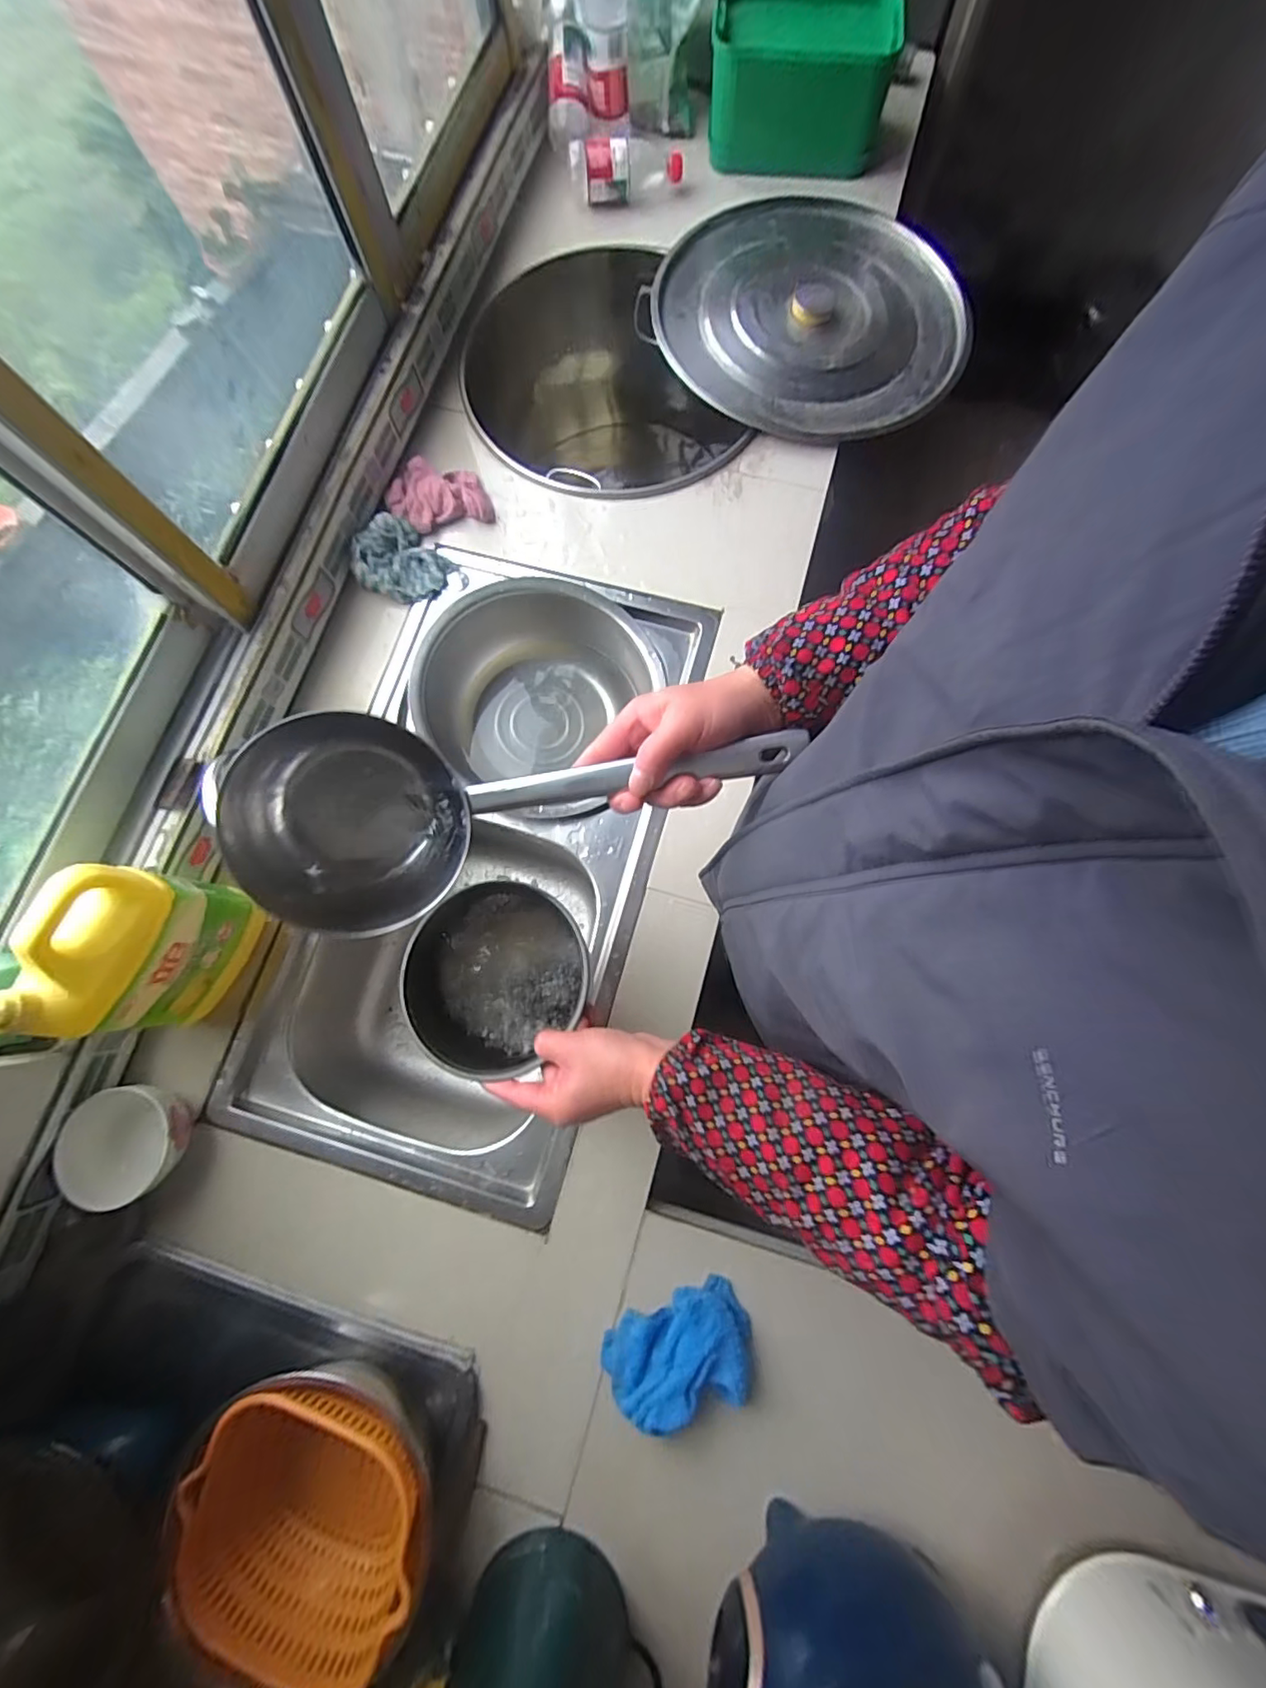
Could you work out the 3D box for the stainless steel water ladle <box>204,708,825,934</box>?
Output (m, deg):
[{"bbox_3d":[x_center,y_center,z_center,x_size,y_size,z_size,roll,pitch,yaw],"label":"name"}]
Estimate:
[{"bbox_3d":[-0.088,-0.029,0.392,0.394,0.143,0.144,-10,77,13],"label":"stainless steel water ladle"}]

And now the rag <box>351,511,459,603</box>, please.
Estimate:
[{"bbox_3d":[-0.302,-0.363,0.729,0.116,0.034,0.103,35,80,8],"label":"rag"}]

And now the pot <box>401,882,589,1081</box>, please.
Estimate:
[{"bbox_3d":[-0.124,0.121,0.517,0.165,0.078,0.157,0,78,1],"label":"pot"}]

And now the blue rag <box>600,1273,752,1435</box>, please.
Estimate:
[{"bbox_3d":[0.042,0.476,0.523,0.137,0.033,0.084,-17,78,-3],"label":"blue rag"}]

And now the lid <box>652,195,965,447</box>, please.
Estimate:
[{"bbox_3d":[0.262,-0.808,0.853,0.458,0.063,0.517,-6,78,0],"label":"lid"}]

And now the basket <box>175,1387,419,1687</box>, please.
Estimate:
[{"bbox_3d":[-0.271,0.563,0.483,0.197,0.097,0.185,18,78,5],"label":"basket"}]

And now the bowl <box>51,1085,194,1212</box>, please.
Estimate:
[{"bbox_3d":[-0.500,0.297,0.569,0.106,0.063,0.101,0,78,1],"label":"bowl"}]

